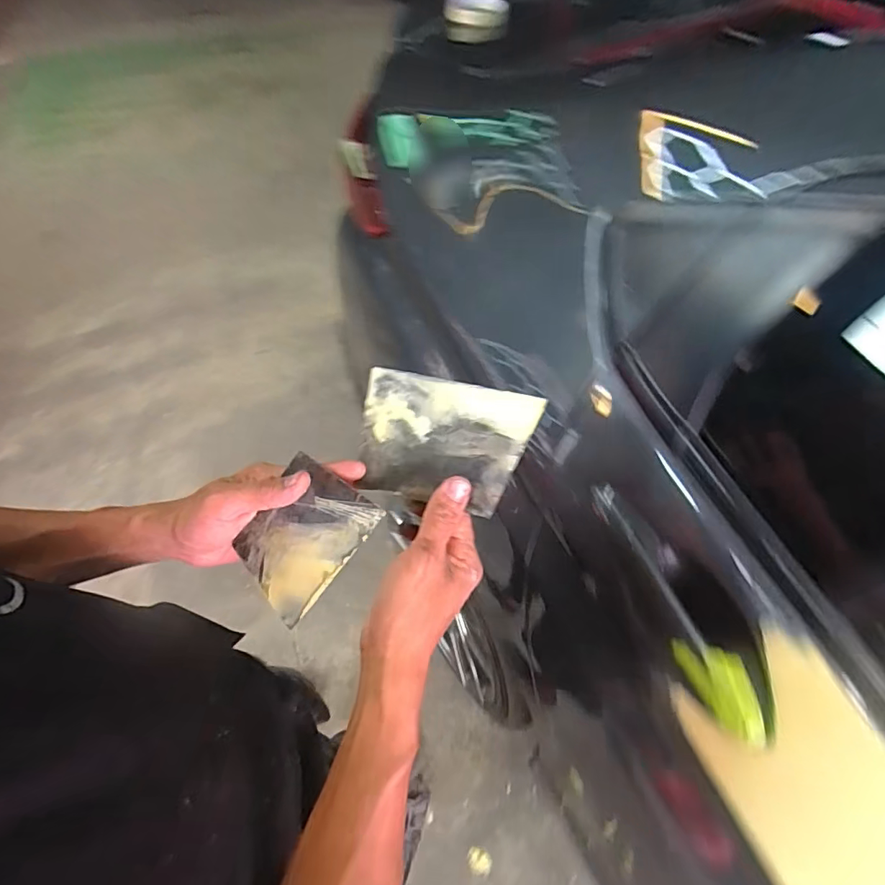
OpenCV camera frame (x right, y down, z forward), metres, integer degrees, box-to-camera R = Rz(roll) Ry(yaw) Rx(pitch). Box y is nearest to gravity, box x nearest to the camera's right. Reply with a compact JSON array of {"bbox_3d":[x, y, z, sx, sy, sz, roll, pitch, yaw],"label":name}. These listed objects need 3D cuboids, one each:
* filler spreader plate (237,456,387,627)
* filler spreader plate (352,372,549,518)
[{"bbox_3d":[-0.109,0.074,0.384,0.081,0.004,0.115,40,101,15],"label":"filler spreader plate"},{"bbox_3d":[-0.003,-0.002,0.392,0.137,0.004,0.099,11,79,16],"label":"filler spreader plate"}]

